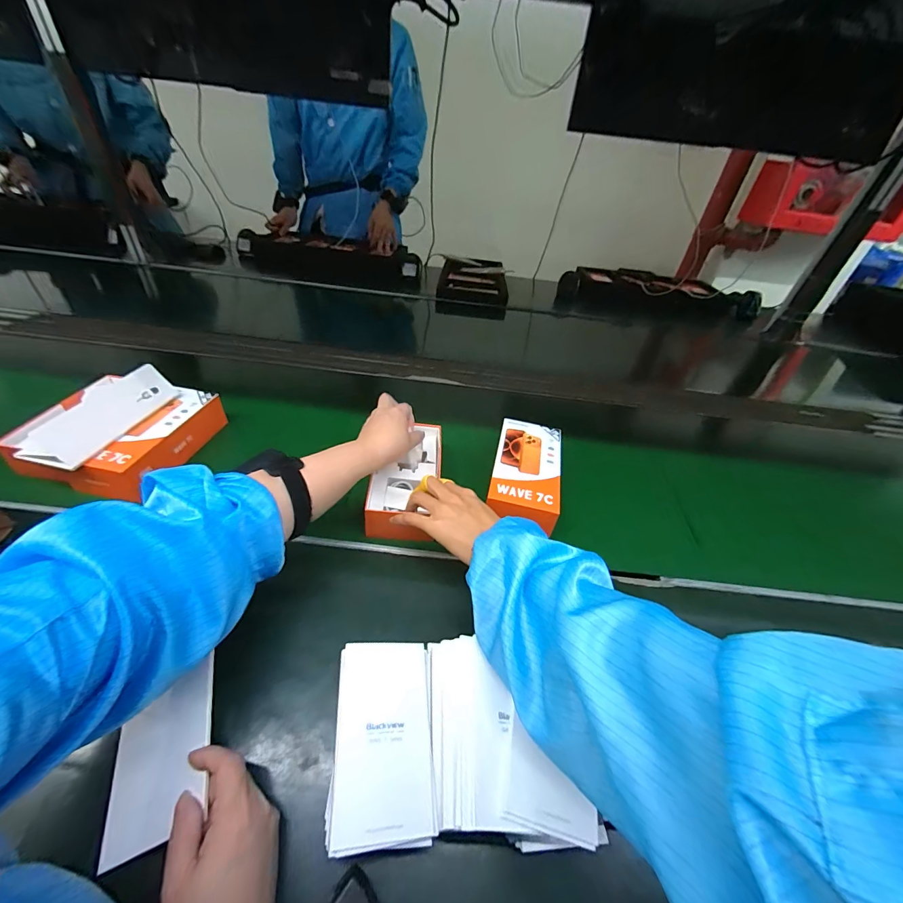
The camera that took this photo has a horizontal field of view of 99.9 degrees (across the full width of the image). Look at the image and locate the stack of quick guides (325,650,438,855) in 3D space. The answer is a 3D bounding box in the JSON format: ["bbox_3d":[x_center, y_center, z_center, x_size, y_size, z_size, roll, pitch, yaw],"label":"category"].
[{"bbox_3d":[-0.051,0.223,0.294,0.071,0.055,0.121,-1,40,-8],"label":"stack of quick guides"}]

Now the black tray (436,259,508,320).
[{"bbox_3d":[0.070,-0.570,1.309,0.218,0.075,0.411,6,40,0],"label":"black tray"}]

